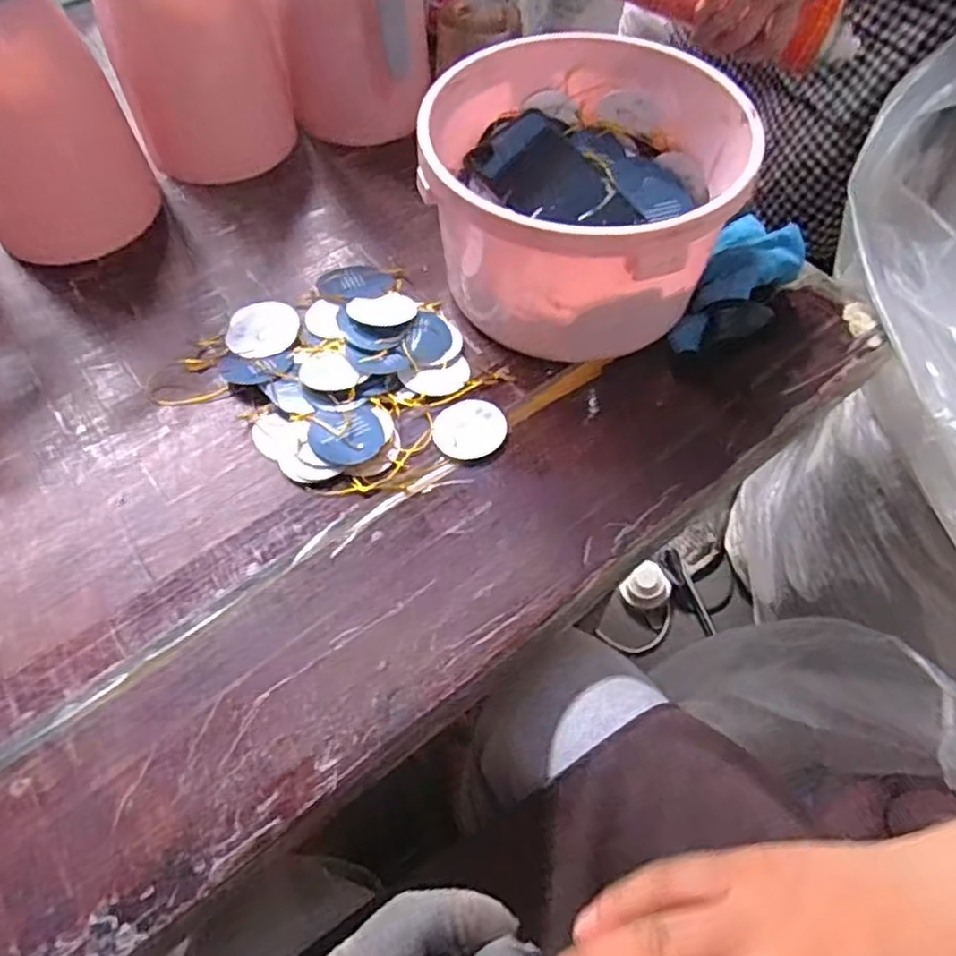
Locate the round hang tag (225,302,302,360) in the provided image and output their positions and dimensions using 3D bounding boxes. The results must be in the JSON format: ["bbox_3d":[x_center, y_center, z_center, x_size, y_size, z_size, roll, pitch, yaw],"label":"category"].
[{"bbox_3d":[-0.166,-0.115,0.538,0.055,0.005,0.060,0,58,1],"label":"round hang tag"}]

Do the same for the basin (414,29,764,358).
[{"bbox_3d":[0.076,-0.203,0.516,0.208,0.138,0.216,0,58,1],"label":"basin"}]

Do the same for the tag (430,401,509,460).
[{"bbox_3d":[-0.005,-0.034,0.489,0.051,0.004,0.046,-38,65,-21],"label":"tag"}]

